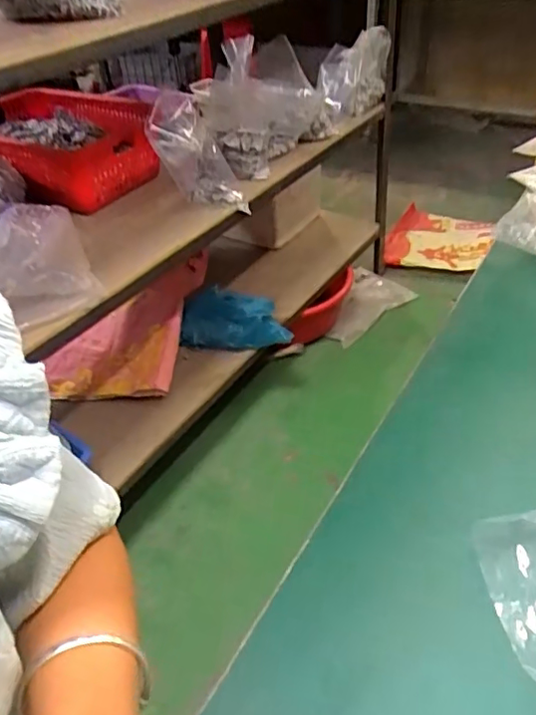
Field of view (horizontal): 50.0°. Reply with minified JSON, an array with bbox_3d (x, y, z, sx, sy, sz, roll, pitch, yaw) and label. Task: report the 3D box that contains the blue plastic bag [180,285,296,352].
[{"bbox_3d":[-0.089,-0.085,1.427,0.280,0.134,0.094,12,43,19],"label":"blue plastic bag"}]

